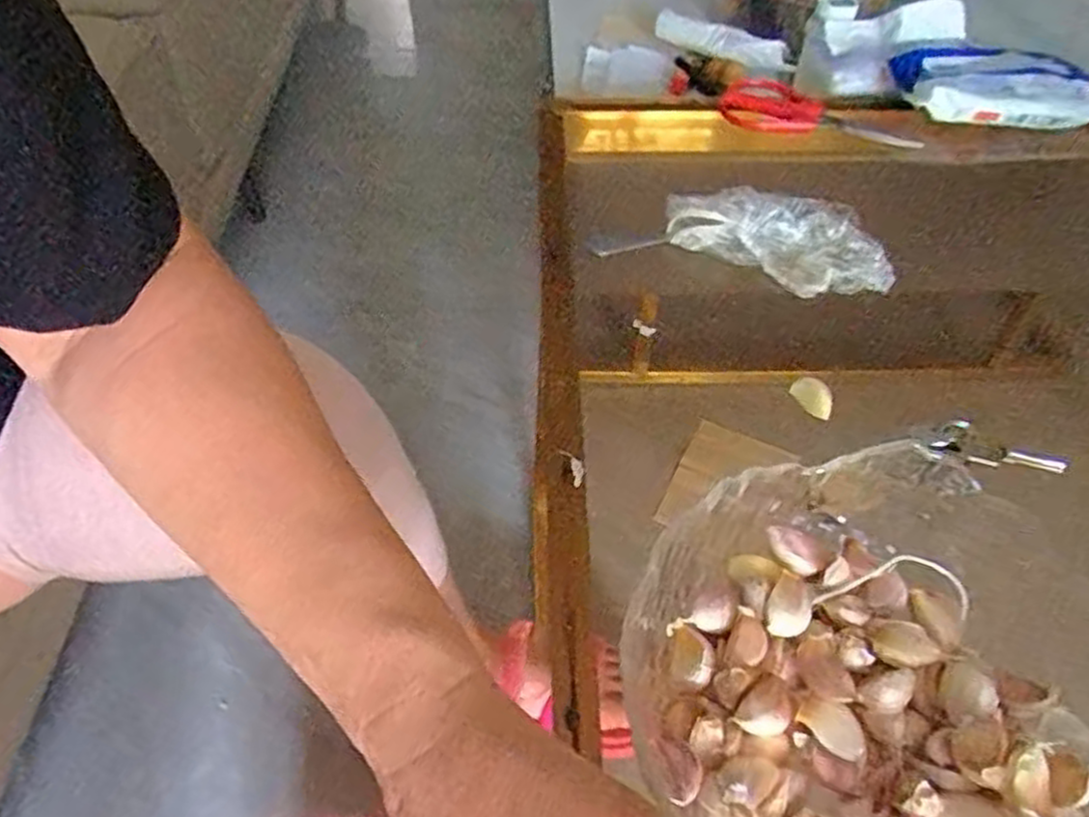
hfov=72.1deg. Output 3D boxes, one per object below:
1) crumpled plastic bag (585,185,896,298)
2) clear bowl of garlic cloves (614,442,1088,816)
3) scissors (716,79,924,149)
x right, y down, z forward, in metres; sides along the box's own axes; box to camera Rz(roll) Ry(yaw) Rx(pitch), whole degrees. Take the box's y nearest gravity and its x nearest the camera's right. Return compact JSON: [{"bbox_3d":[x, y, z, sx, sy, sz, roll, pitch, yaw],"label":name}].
[{"bbox_3d":[0.134,-0.116,0.517,0.196,0.044,0.069,5,50,4],"label":"crumpled plastic bag"},{"bbox_3d":[0.146,0.109,0.287,0.215,0.053,0.187,-7,51,-5],"label":"clear bowl of garlic cloves"},{"bbox_3d":[0.238,-0.252,0.651,0.166,0.027,0.047,23,54,18],"label":"scissors"}]

